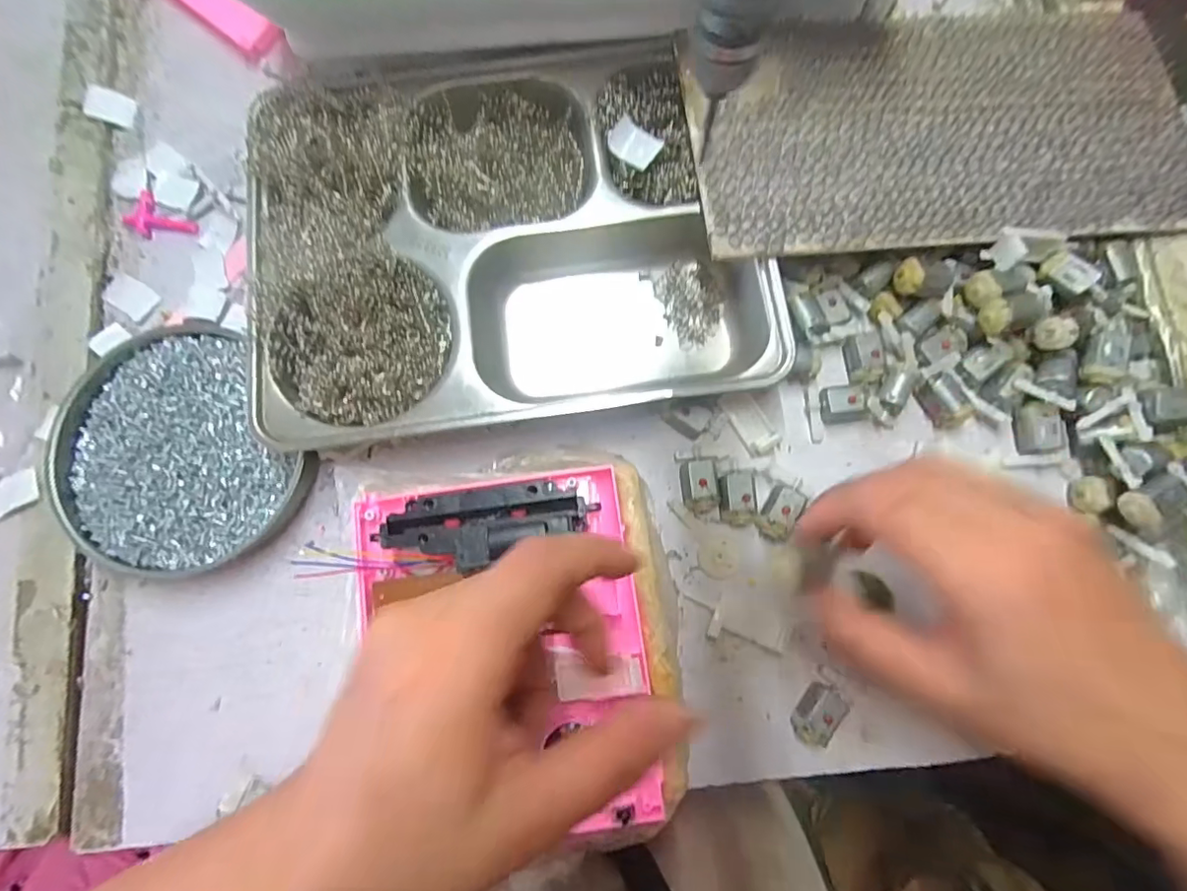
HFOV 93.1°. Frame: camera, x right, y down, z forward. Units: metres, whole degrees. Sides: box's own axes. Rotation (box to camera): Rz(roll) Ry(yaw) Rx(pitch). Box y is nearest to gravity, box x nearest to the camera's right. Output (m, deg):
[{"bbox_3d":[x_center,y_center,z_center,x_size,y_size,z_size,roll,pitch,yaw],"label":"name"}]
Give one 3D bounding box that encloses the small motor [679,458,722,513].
[{"bbox_3d":[0.059,0.022,0.313,0.021,0.015,0.030,-5,80,0],"label":"small motor"}]

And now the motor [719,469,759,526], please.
[{"bbox_3d":[0.081,0.029,0.311,0.022,0.013,0.030,-8,80,-1],"label":"motor"}]

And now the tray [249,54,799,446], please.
[{"bbox_3d":[-0.049,-0.117,0.321,0.269,0.046,0.214,-9,80,-1],"label":"tray"}]

